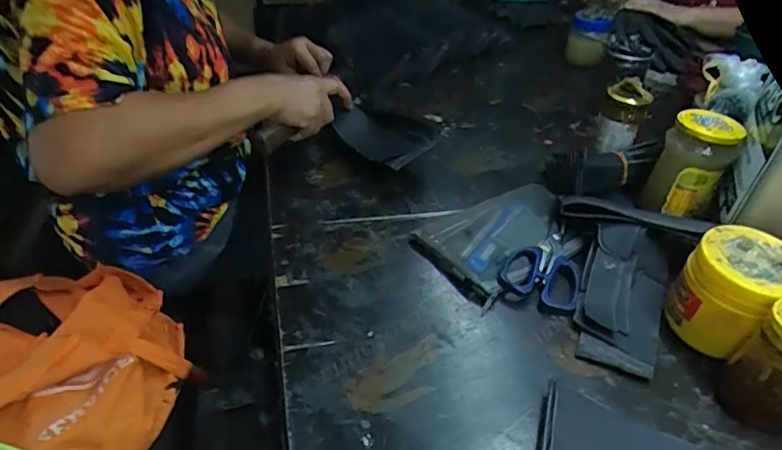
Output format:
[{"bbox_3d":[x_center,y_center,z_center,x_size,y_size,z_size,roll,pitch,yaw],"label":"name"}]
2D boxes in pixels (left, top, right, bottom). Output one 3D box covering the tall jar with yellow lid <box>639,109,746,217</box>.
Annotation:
[{"bbox_3d":[0.353,-0.071,0.623,0.071,0.114,0.077,2,40,-1],"label":"tall jar with yellow lid"}]

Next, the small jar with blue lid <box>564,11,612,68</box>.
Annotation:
[{"bbox_3d":[0.372,-0.348,1.004,0.070,0.082,0.062,19,43,19],"label":"small jar with blue lid"}]

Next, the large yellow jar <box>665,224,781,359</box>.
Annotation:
[{"bbox_3d":[0.321,0.065,0.497,0.087,0.096,0.085,2,40,-1],"label":"large yellow jar"}]

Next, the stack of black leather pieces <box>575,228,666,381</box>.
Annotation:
[{"bbox_3d":[0.235,0.072,0.530,0.079,0.026,0.161,22,52,11],"label":"stack of black leather pieces"}]

